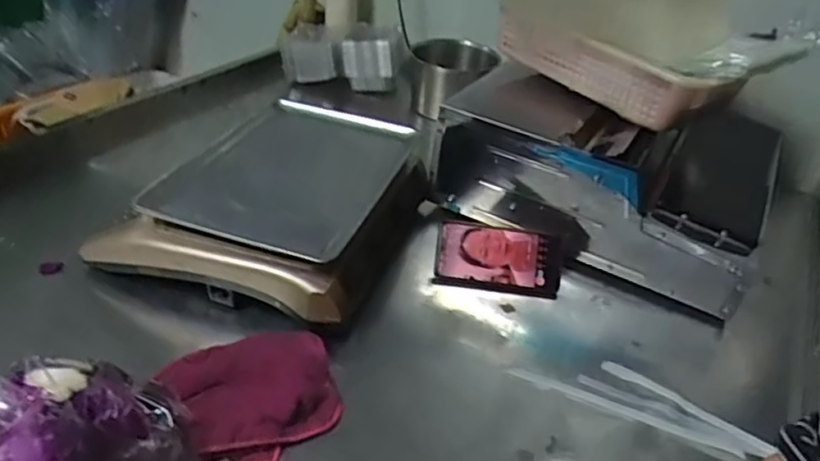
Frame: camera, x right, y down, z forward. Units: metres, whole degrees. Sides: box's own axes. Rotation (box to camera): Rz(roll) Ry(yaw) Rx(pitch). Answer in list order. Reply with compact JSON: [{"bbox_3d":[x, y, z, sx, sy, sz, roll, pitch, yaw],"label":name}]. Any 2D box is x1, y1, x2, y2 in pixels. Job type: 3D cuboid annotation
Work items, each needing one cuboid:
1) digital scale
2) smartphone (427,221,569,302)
[{"bbox_3d":[-0.170,-0.040,0.779,0.308,0.133,0.340,15,37,14],"label":"digital scale"},{"bbox_3d":[0.117,0.037,0.778,0.166,0.082,0.019,8,-3,0],"label":"smartphone"}]

